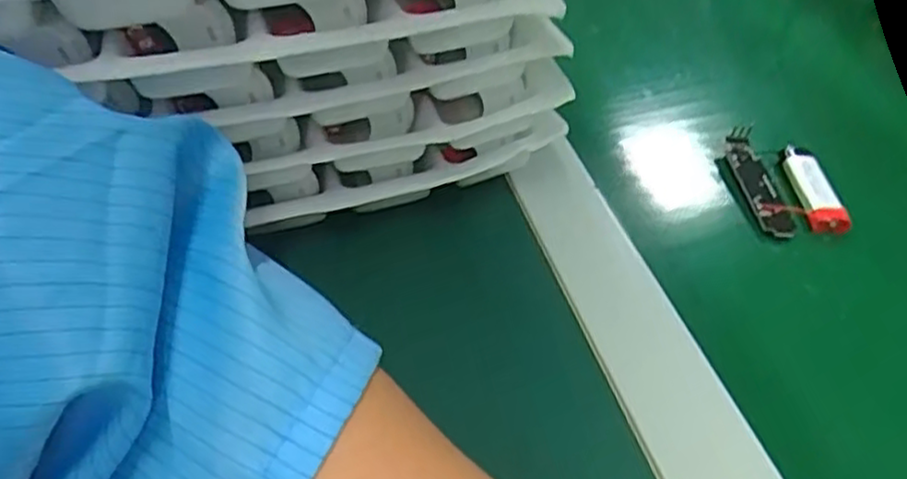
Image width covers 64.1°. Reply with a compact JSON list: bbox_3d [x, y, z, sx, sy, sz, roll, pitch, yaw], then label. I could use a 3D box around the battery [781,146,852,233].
[{"bbox_3d":[0.176,-0.025,0.355,0.019,0.010,0.055,1,44,1],"label":"battery"}]

